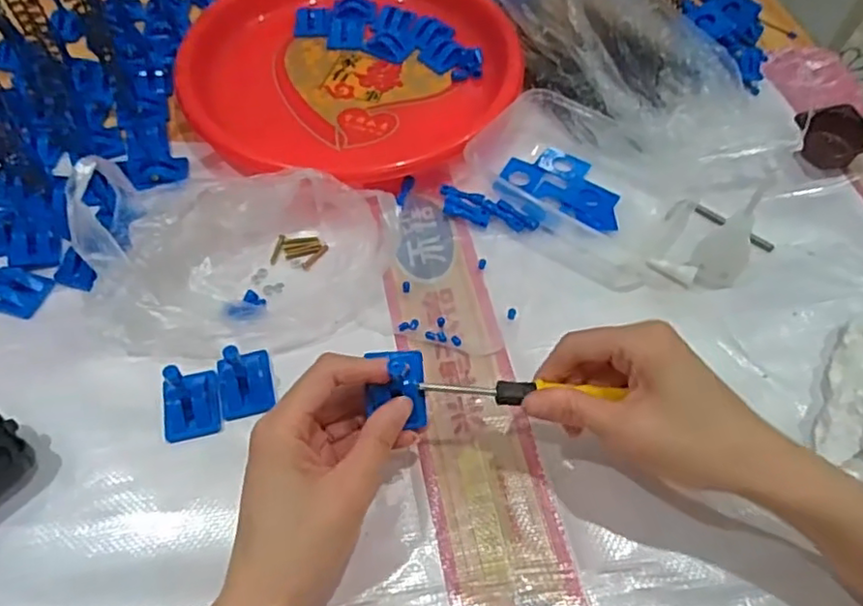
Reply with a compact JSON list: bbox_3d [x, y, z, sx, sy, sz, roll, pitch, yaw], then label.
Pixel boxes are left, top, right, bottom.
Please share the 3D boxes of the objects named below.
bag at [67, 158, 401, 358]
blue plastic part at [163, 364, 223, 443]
[{"bbox_3d":[-0.127,-0.040,0.432,0.204,0.083,0.137,-7,57,-4],"label":"bag"},{"bbox_3d":[-0.154,0.063,0.402,0.034,0.026,0.040,-6,57,-4],"label":"blue plastic part"}]

